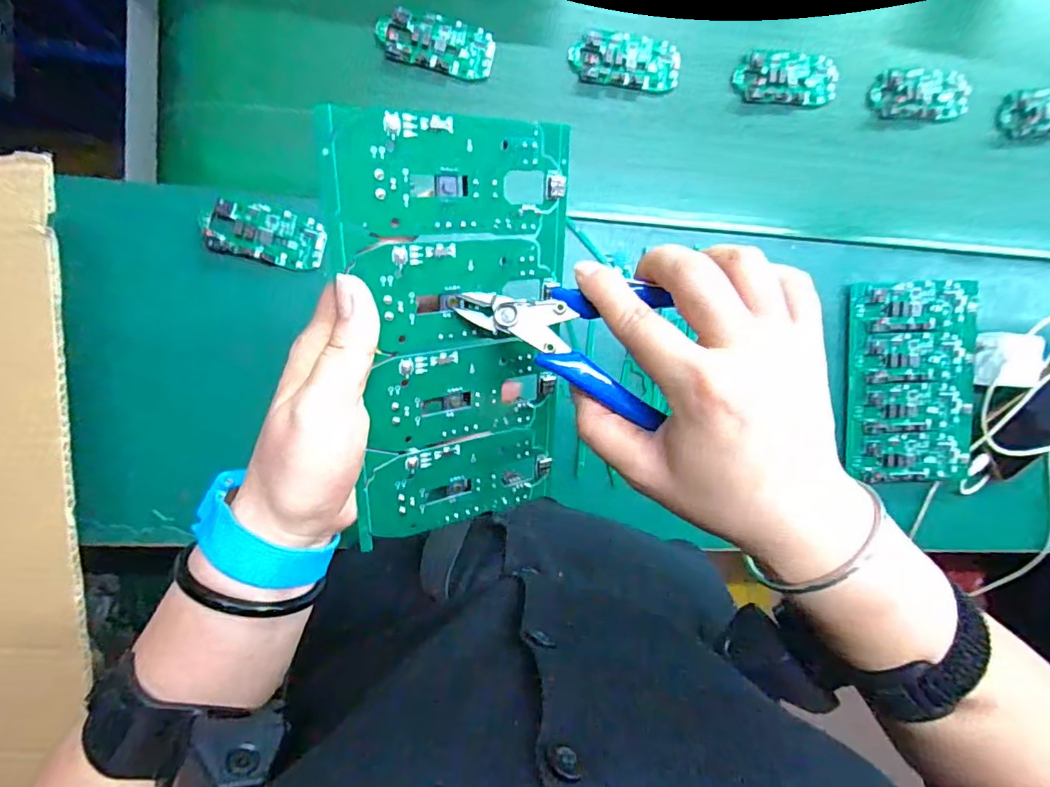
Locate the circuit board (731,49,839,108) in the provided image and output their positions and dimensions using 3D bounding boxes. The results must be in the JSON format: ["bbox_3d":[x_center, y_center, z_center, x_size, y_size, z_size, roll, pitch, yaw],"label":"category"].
[{"bbox_3d":[0.241,-0.291,0.501,0.099,0.008,0.045,-1,93,-7],"label":"circuit board"}]

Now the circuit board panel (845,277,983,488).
[{"bbox_3d":[0.375,-0.009,0.520,0.115,0.017,0.193,-4,93,-7],"label":"circuit board panel"}]

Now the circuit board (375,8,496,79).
[{"bbox_3d":[-0.075,-0.299,0.464,0.096,0.012,0.044,9,92,-7],"label":"circuit board"}]

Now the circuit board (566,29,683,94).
[{"bbox_3d":[0.090,-0.297,0.484,0.097,0.006,0.048,5,92,-7],"label":"circuit board"}]

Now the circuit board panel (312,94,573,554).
[{"bbox_3d":[-0.029,-0.022,0.251,0.104,0.004,0.187,-11,116,-29],"label":"circuit board panel"}]

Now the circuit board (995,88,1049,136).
[{"bbox_3d":[0.507,-0.273,0.527,0.093,0.006,0.044,-3,93,-5],"label":"circuit board"}]

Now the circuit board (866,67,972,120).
[{"bbox_3d":[0.375,-0.286,0.515,0.096,0.009,0.043,0,93,-7],"label":"circuit board"}]

